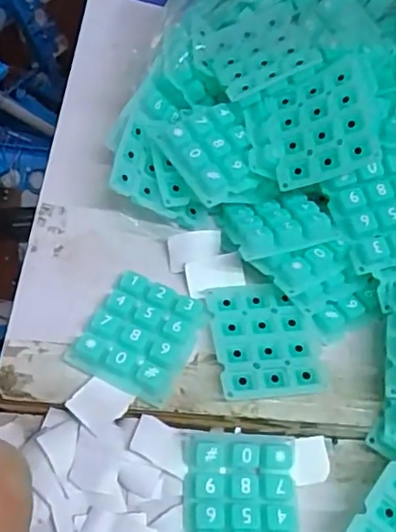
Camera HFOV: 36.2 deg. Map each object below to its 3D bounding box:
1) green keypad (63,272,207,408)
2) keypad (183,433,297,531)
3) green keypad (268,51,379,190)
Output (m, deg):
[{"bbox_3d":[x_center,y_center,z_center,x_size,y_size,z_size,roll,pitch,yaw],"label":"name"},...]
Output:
[{"bbox_3d":[-0.027,0.031,0.282,0.047,0.011,0.055,22,57,12],"label":"green keypad"},{"bbox_3d":[0.019,0.098,0.255,0.047,0.011,0.054,2,56,-2],"label":"keypad"},{"bbox_3d":[0.063,-0.072,0.303,0.049,0.007,0.061,-12,71,25],"label":"green keypad"}]

